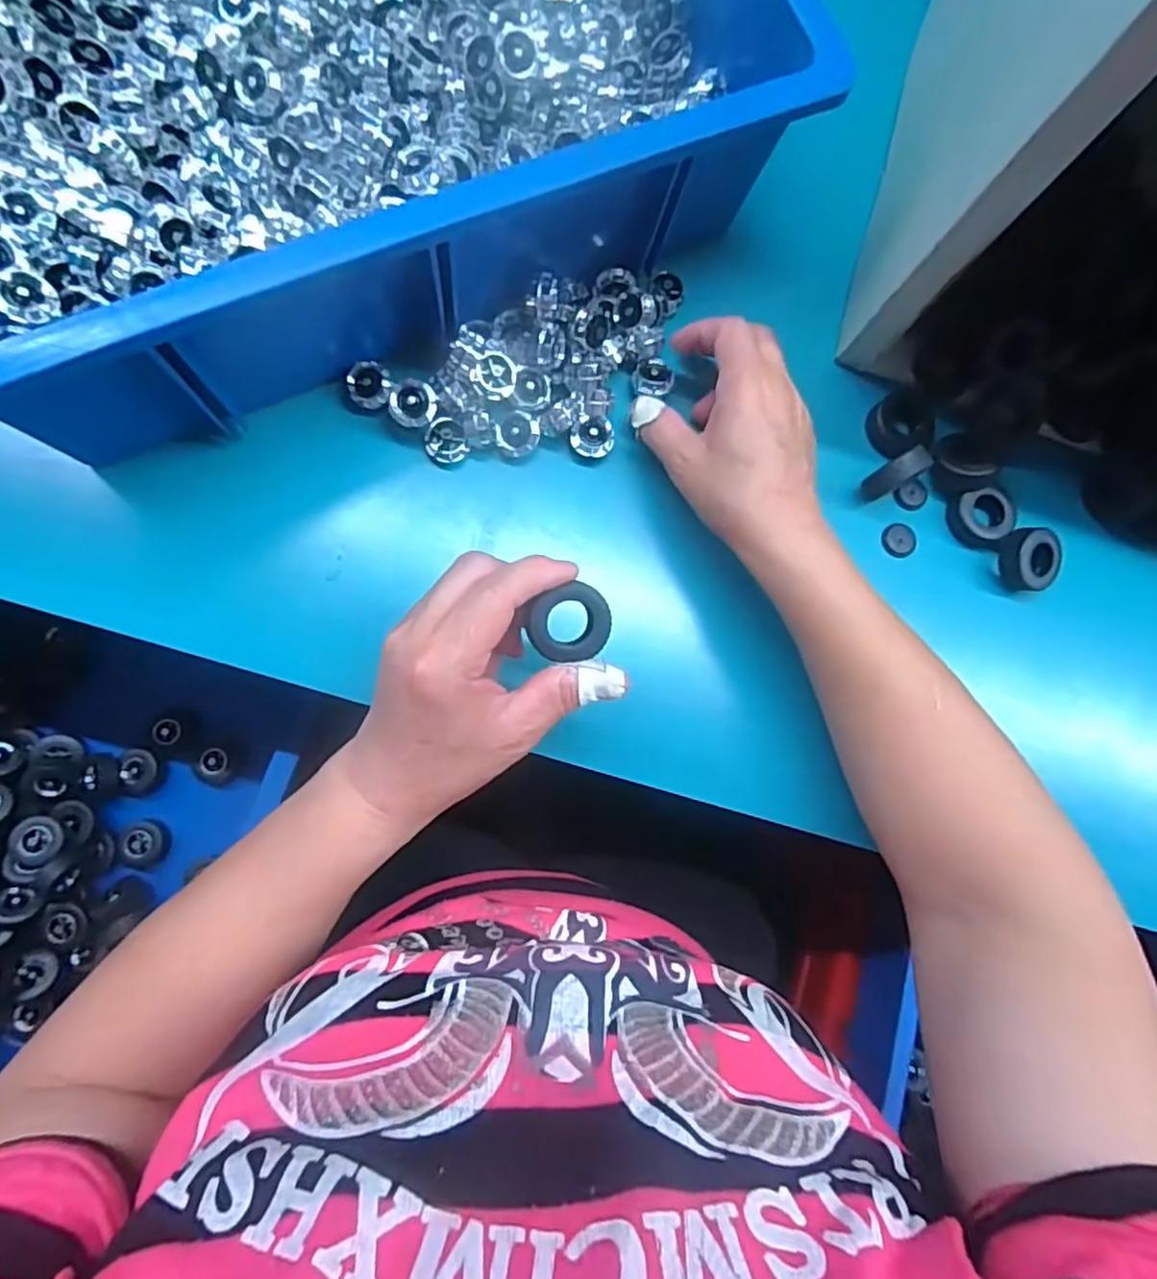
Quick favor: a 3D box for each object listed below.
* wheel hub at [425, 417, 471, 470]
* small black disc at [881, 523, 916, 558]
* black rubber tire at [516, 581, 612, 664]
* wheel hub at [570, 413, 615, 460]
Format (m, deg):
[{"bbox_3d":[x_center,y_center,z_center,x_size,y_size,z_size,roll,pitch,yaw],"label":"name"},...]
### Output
[{"bbox_3d":[-0.074,-0.109,0.366,0.022,0.012,0.026,-44,90,-9],"label":"wheel hub"},{"bbox_3d":[0.196,-0.061,0.400,0.021,0.004,0.021,1,84,-6],"label":"small black disc"},{"bbox_3d":[-0.003,-0.006,0.292,0.037,0.009,0.033,-30,88,-9],"label":"black rubber tire"},{"bbox_3d":[0.008,-0.117,0.378,0.024,0.014,0.021,0,84,-6],"label":"wheel hub"}]

